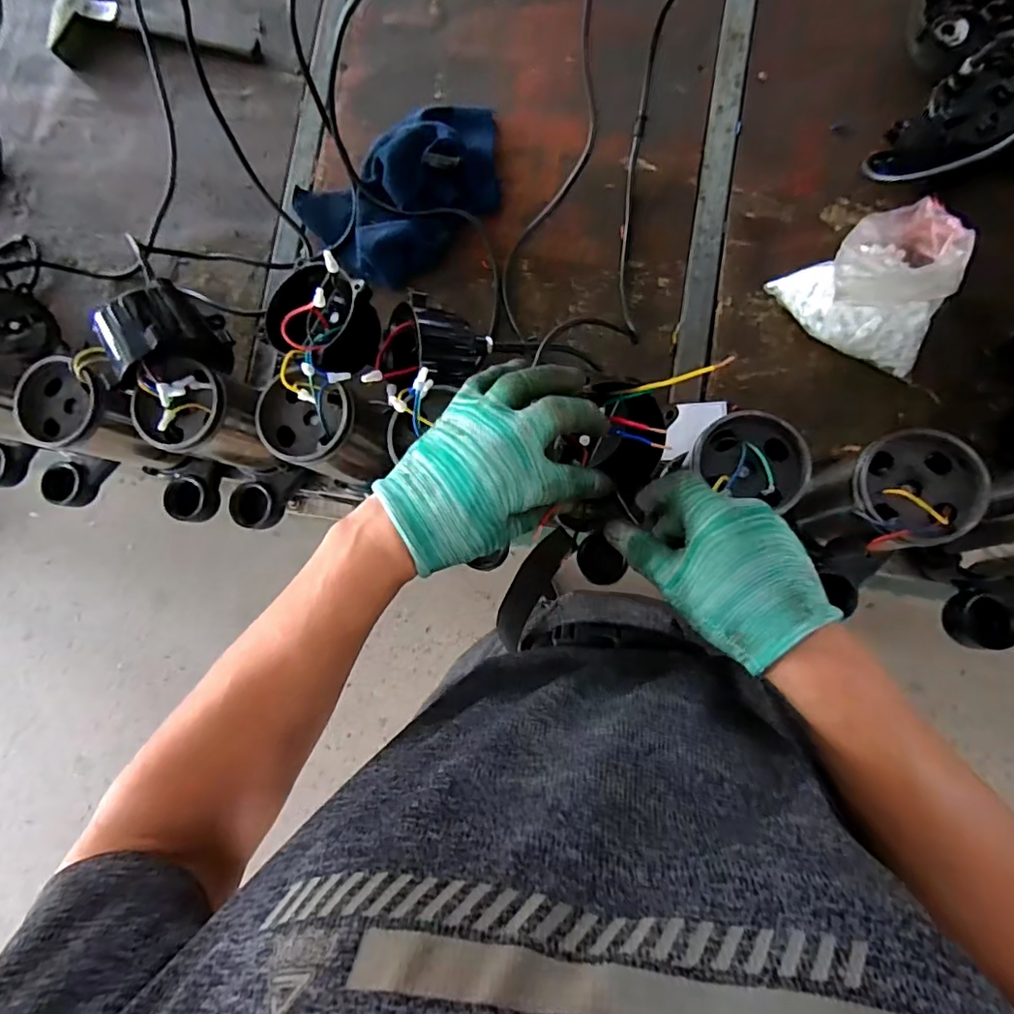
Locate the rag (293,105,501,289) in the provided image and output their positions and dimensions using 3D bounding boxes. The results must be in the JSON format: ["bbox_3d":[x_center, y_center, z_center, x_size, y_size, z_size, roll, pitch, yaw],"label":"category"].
[{"bbox_3d":[-0.122,-0.387,0.679,0.266,0.064,0.180,-28,82,5],"label":"rag"}]

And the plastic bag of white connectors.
[{"bbox_3d":[0.387,-0.217,0.567,0.144,0.113,0.152,-25,82,6],"label":"plastic bag of white connectors"}]

